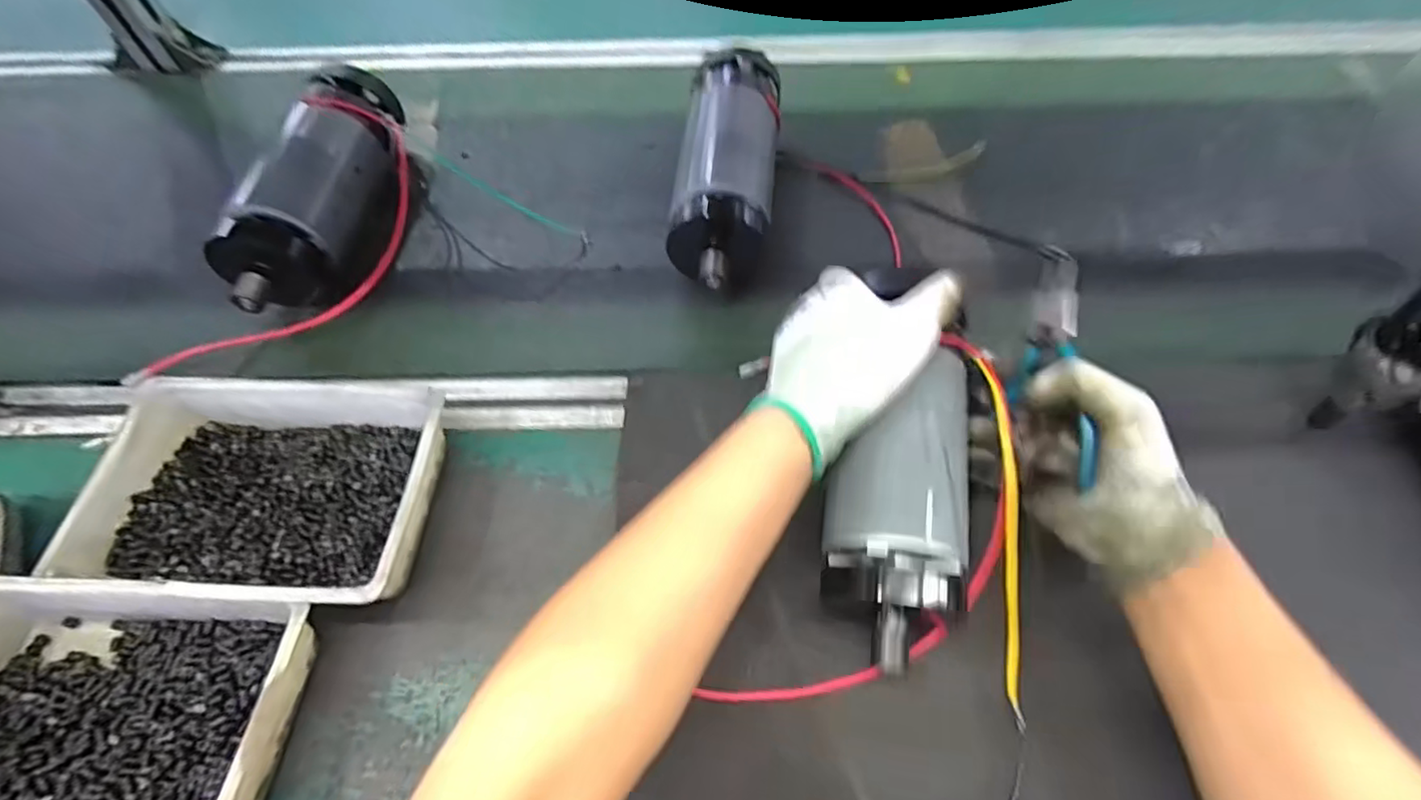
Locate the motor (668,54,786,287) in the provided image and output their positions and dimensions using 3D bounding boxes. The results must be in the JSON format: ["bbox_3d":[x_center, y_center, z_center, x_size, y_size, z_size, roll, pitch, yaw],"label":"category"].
[{"bbox_3d":[0.016,-0.195,0.549,0.078,0.068,0.241,5,60,4],"label":"motor"}]

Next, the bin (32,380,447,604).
[{"bbox_3d":[-0.279,0.059,0.412,0.208,0.054,0.141,2,59,2],"label":"bin"}]

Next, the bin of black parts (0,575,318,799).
[{"bbox_3d":[-0.330,0.175,0.345,0.200,0.057,0.134,3,59,3],"label":"bin of black parts"}]

